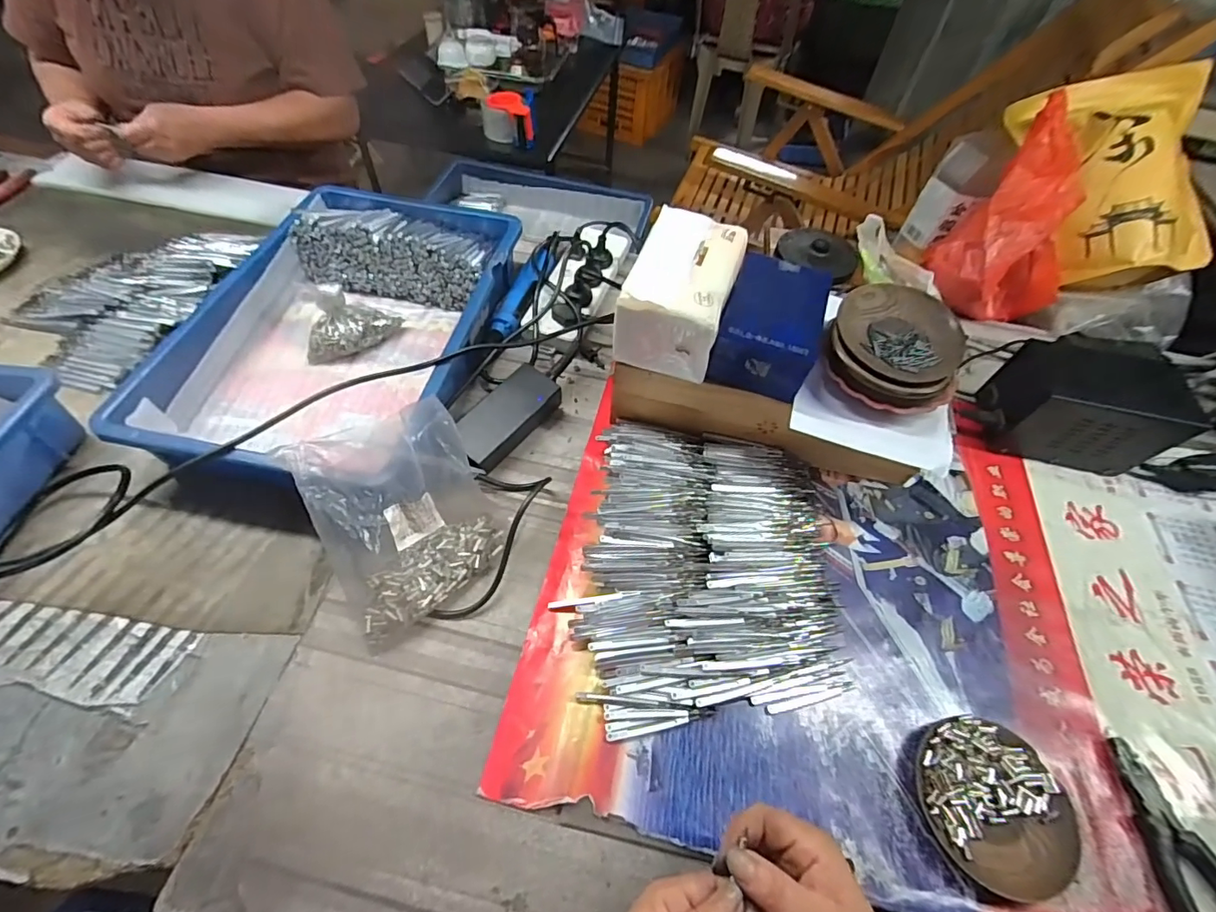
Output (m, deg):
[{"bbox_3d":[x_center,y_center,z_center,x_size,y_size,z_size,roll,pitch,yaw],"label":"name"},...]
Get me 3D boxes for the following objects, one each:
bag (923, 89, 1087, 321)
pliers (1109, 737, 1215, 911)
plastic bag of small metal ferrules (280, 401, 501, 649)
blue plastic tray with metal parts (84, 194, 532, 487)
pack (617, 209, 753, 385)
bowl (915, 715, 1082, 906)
[{"bbox_3d":[0.564,-0.310,0.696,0.171,0.216,0.146,36,61,19],"label":"bag"},{"bbox_3d":[0.439,0.310,0.390,0.062,0.013,0.165,-2,55,-7],"label":"pliers"},{"bbox_3d":[-0.168,0.054,0.455,0.154,0.127,0.142,-21,60,-19],"label":"plastic bag of small metal ferrules"},{"bbox_3d":[-0.297,-0.156,0.610,0.290,0.090,0.441,13,55,4],"label":"blue plastic tray with metal parts"},{"bbox_3d":[0.074,-0.165,0.517,0.093,0.089,0.146,18,57,8],"label":"pack"},{"bbox_3d":[0.305,0.272,0.404,0.116,0.019,0.115,1,55,-5],"label":"bowl"}]

